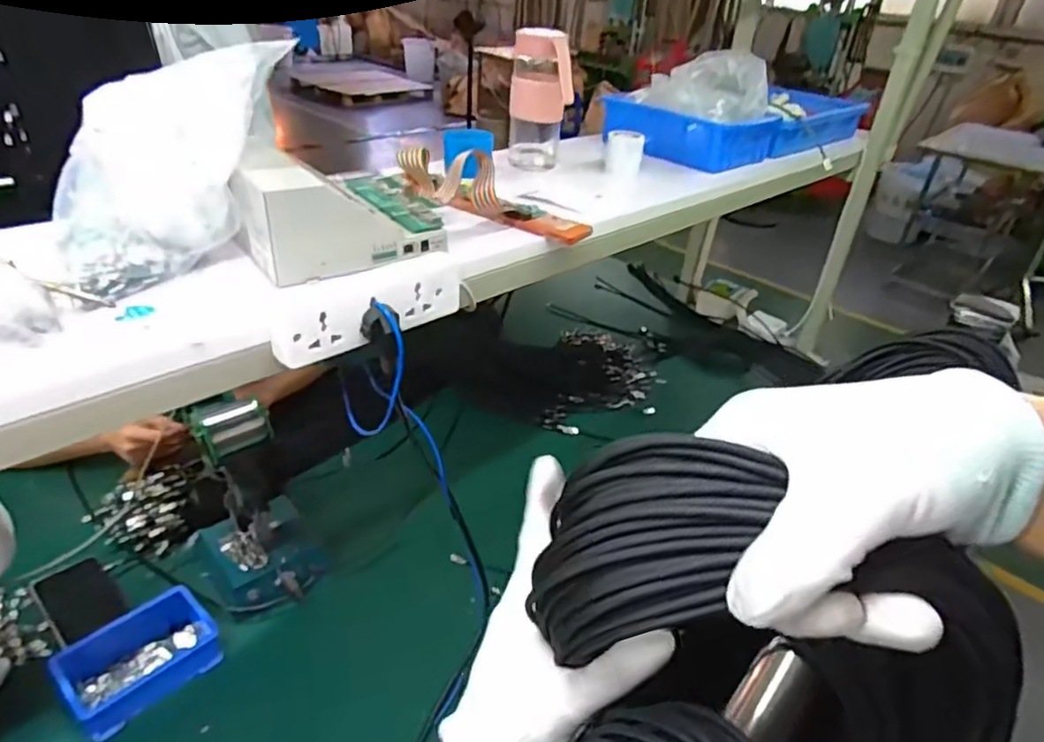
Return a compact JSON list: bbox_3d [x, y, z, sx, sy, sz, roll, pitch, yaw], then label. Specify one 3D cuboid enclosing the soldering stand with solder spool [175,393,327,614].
[{"bbox_3d":[-0.358,0.157,0.834,0.144,0.242,0.222,-14,37,-27],"label":"soldering stand with solder spool"}]

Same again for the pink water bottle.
[{"bbox_3d":[0.023,-0.353,0.839,0.071,0.168,0.069,0,33,-7],"label":"pink water bottle"}]

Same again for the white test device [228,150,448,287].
[{"bbox_3d":[-0.164,-0.162,0.597,0.193,0.078,0.153,-18,39,-31],"label":"white test device"}]

